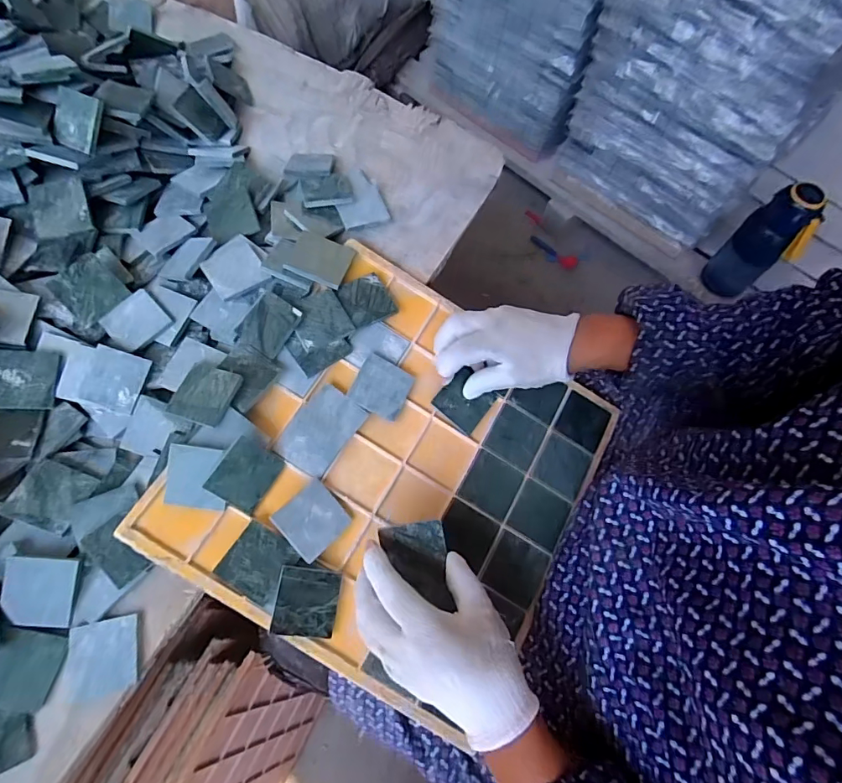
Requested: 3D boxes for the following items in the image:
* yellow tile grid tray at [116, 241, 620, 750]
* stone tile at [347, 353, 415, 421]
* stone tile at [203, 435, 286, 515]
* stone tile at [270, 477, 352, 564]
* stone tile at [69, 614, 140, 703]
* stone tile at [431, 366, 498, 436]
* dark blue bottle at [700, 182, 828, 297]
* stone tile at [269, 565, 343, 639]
[{"bbox_3d":[-0.018,0.066,0.414,0.309,0.023,0.316,33,71,-3],"label":"yellow tile grid tray"},{"bbox_3d":[-0.035,-0.004,0.429,0.048,0.004,0.049,27,72,-6],"label":"stone tile"},{"bbox_3d":[-0.138,0.065,0.374,0.005,0.048,0.049,15,65,45],"label":"stone tile"},{"bbox_3d":[-0.088,0.105,0.388,0.052,0.005,0.048,-41,98,-35],"label":"stone tile"},{"bbox_3d":[-0.240,0.199,0.356,0.047,0.010,0.049,-11,70,-6],"label":"stone tile"},{"bbox_3d":[0.041,0.008,0.439,0.047,0.004,0.046,41,83,-8],"label":"stone tile"},{"bbox_3d":[0.591,-0.251,0.834,0.092,0.241,0.076,40,73,12],"label":"dark blue bottle"},{"bbox_3d":[-0.090,0.166,0.372,0.049,0.005,0.049,14,74,-17],"label":"stone tile"}]

